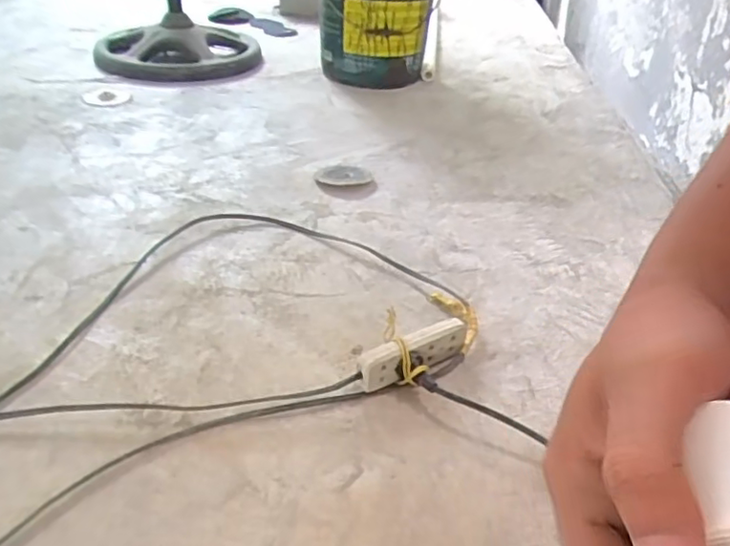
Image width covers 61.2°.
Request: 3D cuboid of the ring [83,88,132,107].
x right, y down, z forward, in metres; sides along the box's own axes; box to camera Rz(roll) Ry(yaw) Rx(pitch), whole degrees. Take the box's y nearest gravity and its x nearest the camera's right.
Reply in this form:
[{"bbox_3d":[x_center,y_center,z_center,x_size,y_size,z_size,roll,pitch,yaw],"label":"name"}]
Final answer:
[{"bbox_3d":[-0.570,-0.391,1.362,0.099,0.004,0.119,-11,38,-23],"label":"ring"}]

